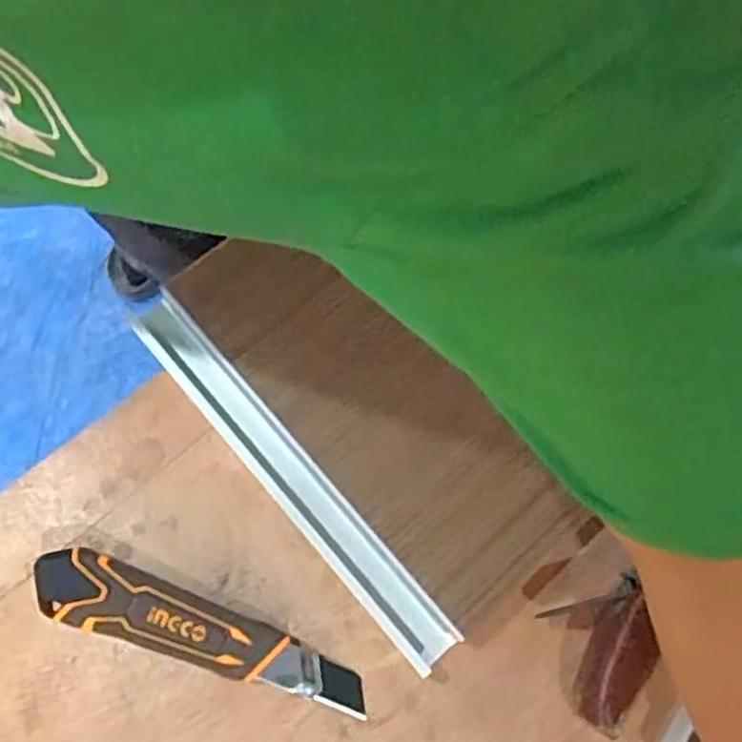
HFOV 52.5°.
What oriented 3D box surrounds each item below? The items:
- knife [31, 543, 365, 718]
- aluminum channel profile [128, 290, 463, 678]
[{"bbox_3d":[-0.110,0.173,0.485,0.217,0.030,0.047,23,76,5],"label":"knife"},{"bbox_3d":[-0.059,0.069,0.520,0.035,0.017,0.311,-40,79,-10],"label":"aluminum channel profile"}]

